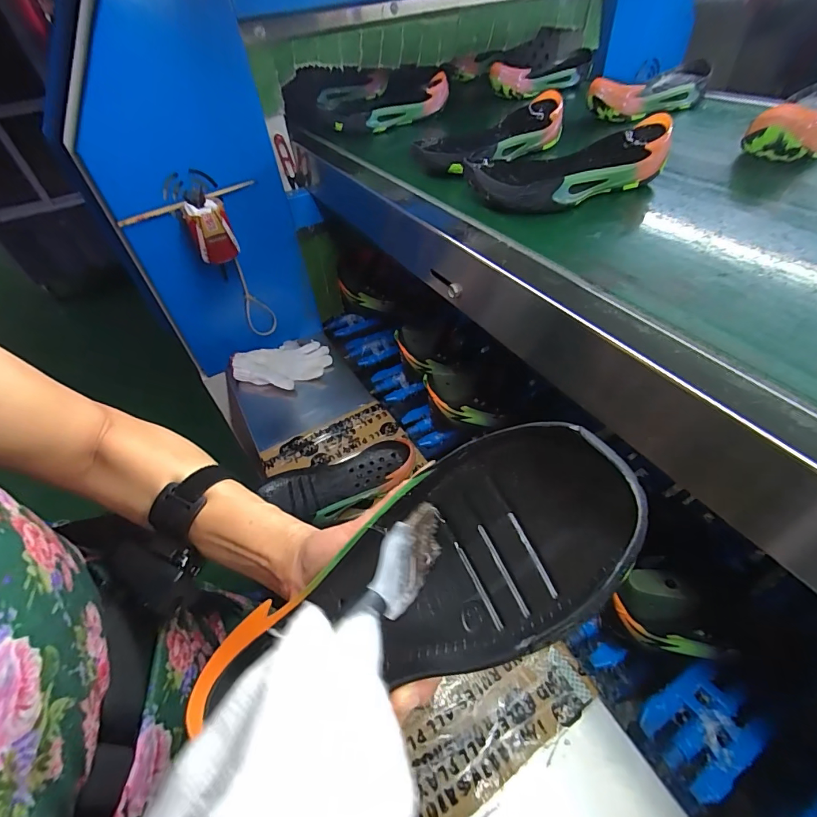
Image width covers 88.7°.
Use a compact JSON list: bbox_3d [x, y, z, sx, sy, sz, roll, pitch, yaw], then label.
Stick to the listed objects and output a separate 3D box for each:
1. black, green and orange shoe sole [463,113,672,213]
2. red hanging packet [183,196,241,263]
[{"bbox_3d":[0.189,-0.288,0.502,0.257,0.051,0.111,-20,46,-14],"label":"black, green and orange shoe sole"},{"bbox_3d":[-0.339,-0.305,0.721,0.066,0.089,0.067,-21,46,-15],"label":"red hanging packet"}]

